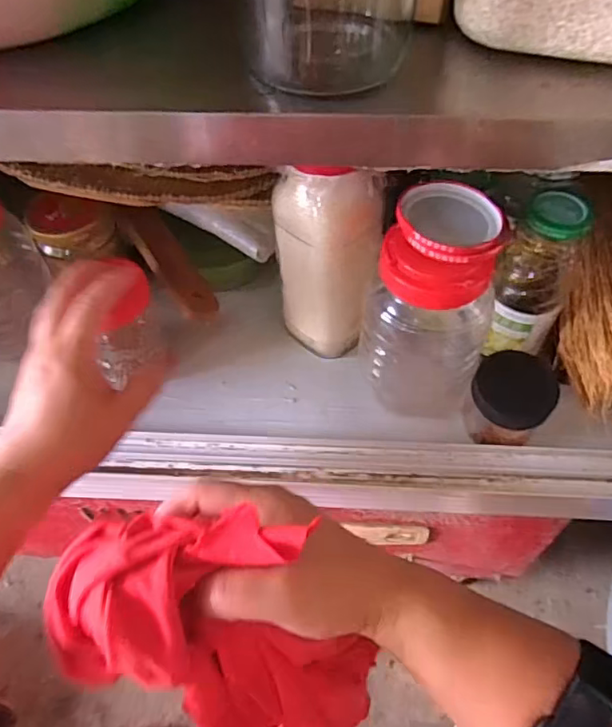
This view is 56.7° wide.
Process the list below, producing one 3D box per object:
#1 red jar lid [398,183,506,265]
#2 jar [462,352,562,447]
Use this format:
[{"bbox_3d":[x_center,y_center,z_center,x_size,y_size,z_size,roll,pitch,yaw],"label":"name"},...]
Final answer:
[{"bbox_3d":[0.097,-0.100,0.390,0.068,0.021,0.078,-25,60,-12],"label":"red jar lid"},{"bbox_3d":[0.165,0.032,0.460,0.057,0.068,0.053,-1,58,2],"label":"jar"}]

